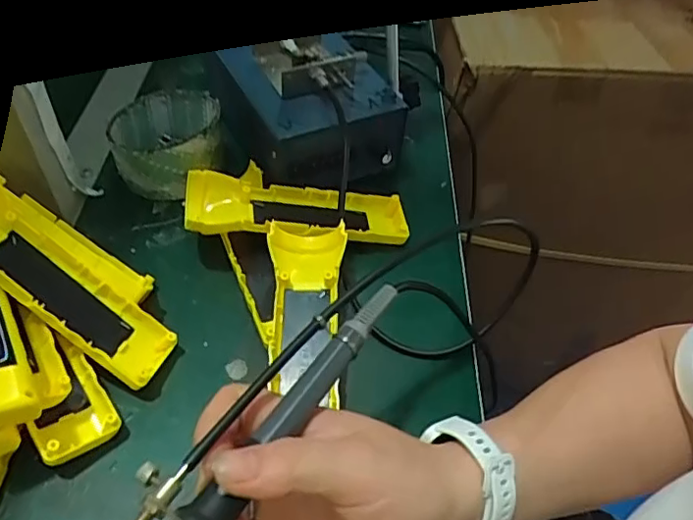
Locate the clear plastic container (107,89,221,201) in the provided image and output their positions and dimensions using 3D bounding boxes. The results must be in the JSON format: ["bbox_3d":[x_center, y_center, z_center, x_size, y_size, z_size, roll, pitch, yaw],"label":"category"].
[{"bbox_3d":[-0.144,-0.096,0.470,0.080,0.047,0.087,-5,51,-8],"label":"clear plastic container"}]

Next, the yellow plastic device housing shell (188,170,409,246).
[{"bbox_3d":[-0.035,-0.035,0.432,0.162,0.028,0.046,4,49,-18],"label":"yellow plastic device housing shell"}]

